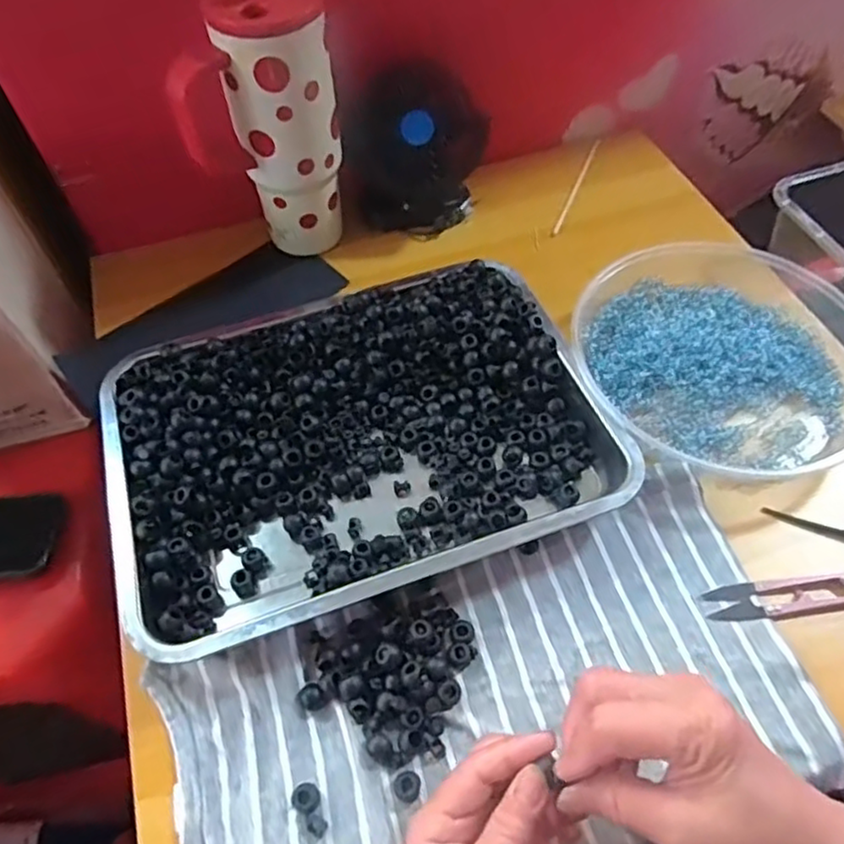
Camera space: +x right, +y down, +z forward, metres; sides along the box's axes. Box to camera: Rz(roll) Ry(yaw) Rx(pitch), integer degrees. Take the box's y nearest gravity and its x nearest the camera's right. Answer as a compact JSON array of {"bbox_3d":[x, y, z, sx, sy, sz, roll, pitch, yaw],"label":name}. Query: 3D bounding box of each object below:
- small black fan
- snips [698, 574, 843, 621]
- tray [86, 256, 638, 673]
[{"bbox_3d":[-0.005,-0.246,0.606,0.120,0.133,0.065,9,57,9],"label":"small black fan"},{"bbox_3d":[0.236,0.114,0.429,0.100,0.010,0.026,-8,63,-3],"label":"snips"},{"bbox_3d":[-0.048,0.003,0.477,0.340,0.032,0.245,-19,65,-9],"label":"tray"}]

